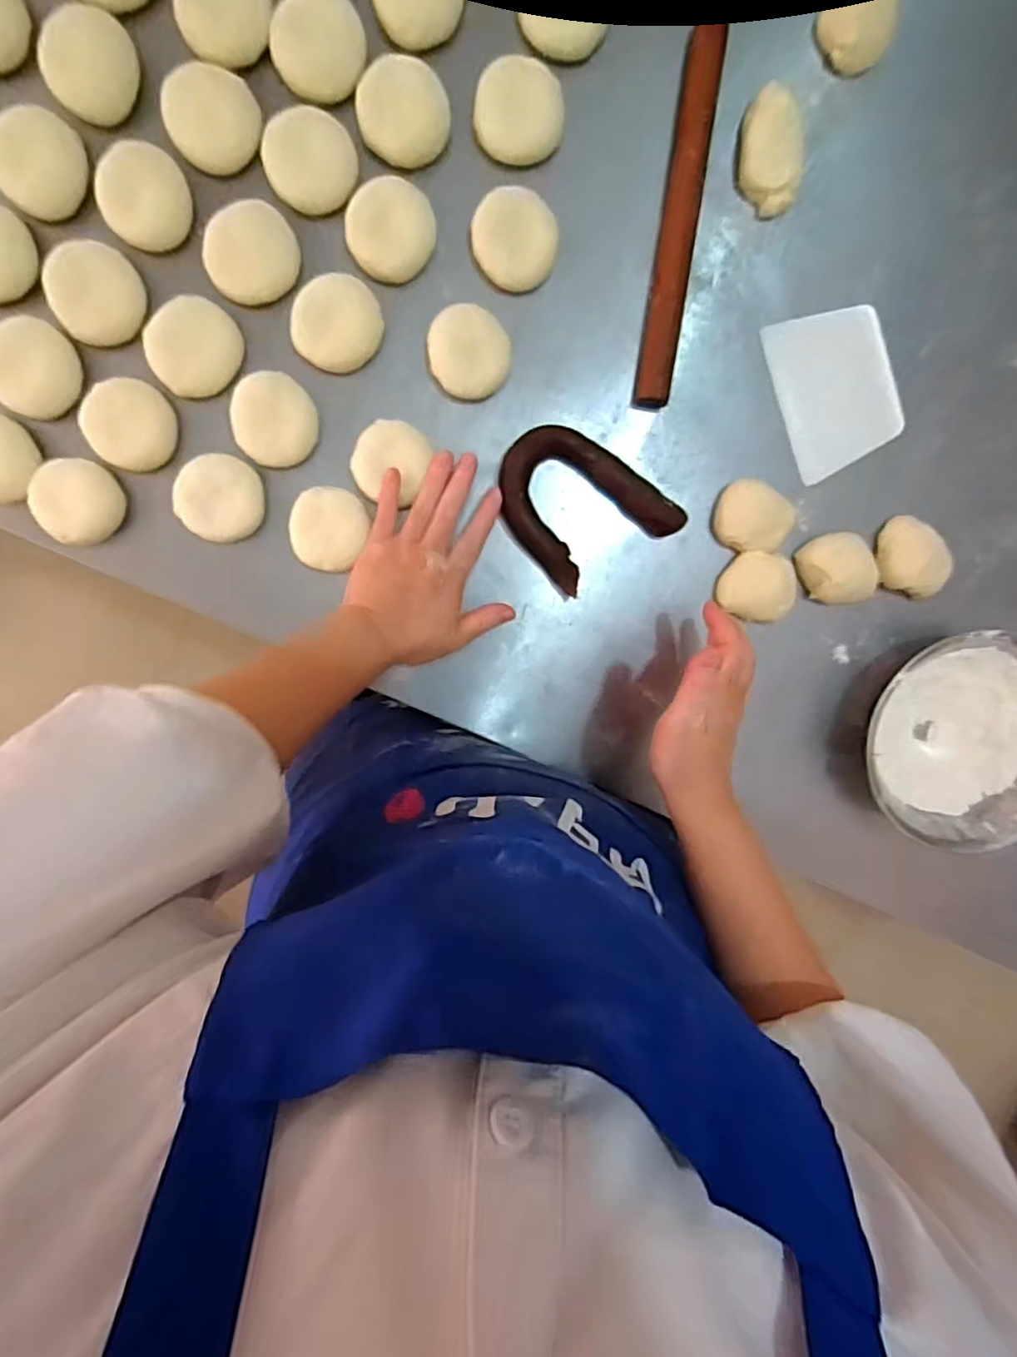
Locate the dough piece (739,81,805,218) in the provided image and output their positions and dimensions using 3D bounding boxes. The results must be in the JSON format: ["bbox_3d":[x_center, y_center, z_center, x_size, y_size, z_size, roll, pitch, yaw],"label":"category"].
[{"bbox_3d":[0.205,-0.413,0.502,0.046,0.027,0.080,0,98,-3],"label":"dough piece"}]

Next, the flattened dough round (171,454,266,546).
[{"bbox_3d":[-0.232,-0.143,0.512,0.065,0.027,0.064,0,98,-3],"label":"flattened dough round"}]

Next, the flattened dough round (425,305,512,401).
[{"bbox_3d":[-0.031,-0.259,0.510,0.063,0.029,0.065,0,98,-3],"label":"flattened dough round"}]

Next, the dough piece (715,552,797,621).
[{"bbox_3d":[0.212,-0.078,0.545,0.057,0.033,0.054,0,98,-3],"label":"dough piece"}]

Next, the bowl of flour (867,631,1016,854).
[{"bbox_3d":[0.398,0.053,0.564,0.172,0.058,0.181,0,98,-3],"label":"bowl of flour"}]

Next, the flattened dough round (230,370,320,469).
[{"bbox_3d":[-0.185,-0.204,0.509,0.062,0.029,0.064,0,98,-3],"label":"flattened dough round"}]

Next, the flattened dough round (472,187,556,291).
[{"bbox_3d":[0.005,-0.342,0.502,0.063,0.027,0.064,0,98,-3],"label":"flattened dough round"}]

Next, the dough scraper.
[{"bbox_3d":[0.277,-0.244,0.538,0.094,0.007,0.126,-20,101,4],"label":"dough scraper"}]

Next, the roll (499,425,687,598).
[{"bbox_3d":[0.059,-0.145,0.533,0.113,0.025,0.138,-43,98,3],"label":"roll"}]

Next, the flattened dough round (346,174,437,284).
[{"bbox_3d":[-0.090,-0.342,0.493,0.065,0.033,0.061,0,98,-3],"label":"flattened dough round"}]

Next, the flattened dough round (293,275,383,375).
[{"bbox_3d":[-0.132,-0.275,0.498,0.067,0.029,0.060,-24,99,0],"label":"flattened dough round"}]

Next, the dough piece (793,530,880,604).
[{"bbox_3d":[0.282,-0.091,0.549,0.054,0.030,0.061,-27,99,1],"label":"dough piece"}]

